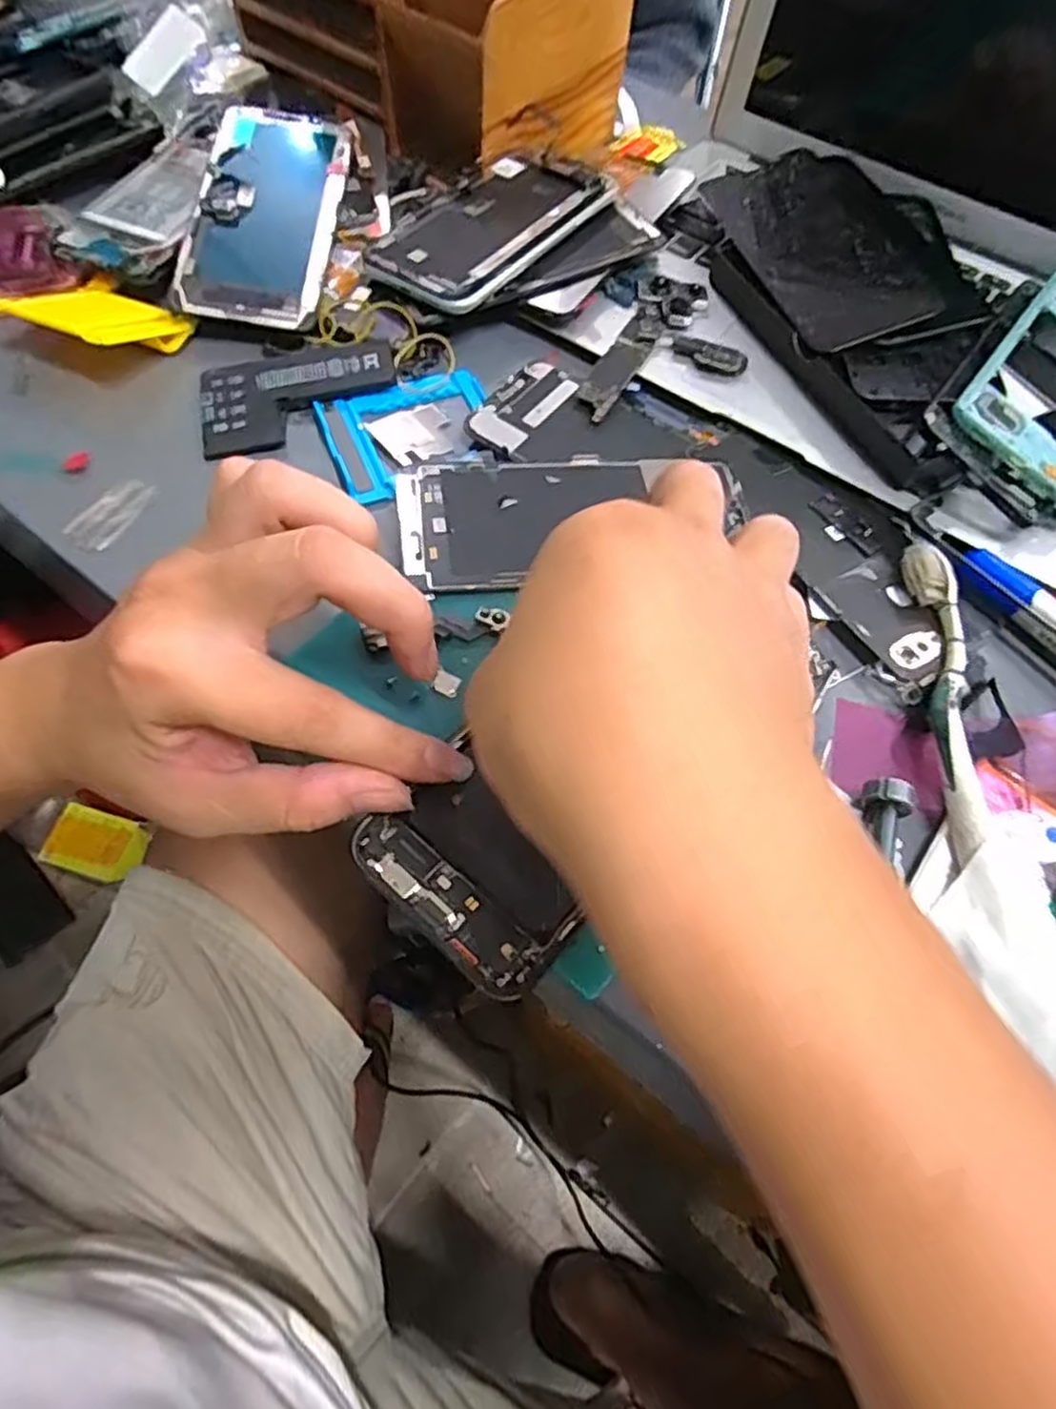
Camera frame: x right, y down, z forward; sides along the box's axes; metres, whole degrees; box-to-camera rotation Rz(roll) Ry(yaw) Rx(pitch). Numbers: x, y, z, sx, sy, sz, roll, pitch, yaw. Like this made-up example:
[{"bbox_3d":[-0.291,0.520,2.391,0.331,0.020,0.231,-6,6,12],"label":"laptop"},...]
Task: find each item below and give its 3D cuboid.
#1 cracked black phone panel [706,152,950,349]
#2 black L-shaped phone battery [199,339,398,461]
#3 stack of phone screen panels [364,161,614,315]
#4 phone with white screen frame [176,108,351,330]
[{"bbox_3d":[0.159,-0.248,0.395,0.079,0.008,0.147,-20,65,3],"label":"cracked black phone panel"},{"bbox_3d":[-0.114,-0.154,0.365,0.096,0.006,0.052,-16,75,-7],"label":"black L-shaped phone battery"},{"bbox_3d":[-0.023,-0.263,0.404,0.073,0.009,0.134,35,68,16],"label":"stack of phone screen panels"},{"bbox_3d":[-0.141,-0.270,0.400,0.071,0.010,0.151,4,72,-2],"label":"phone with white screen frame"}]

